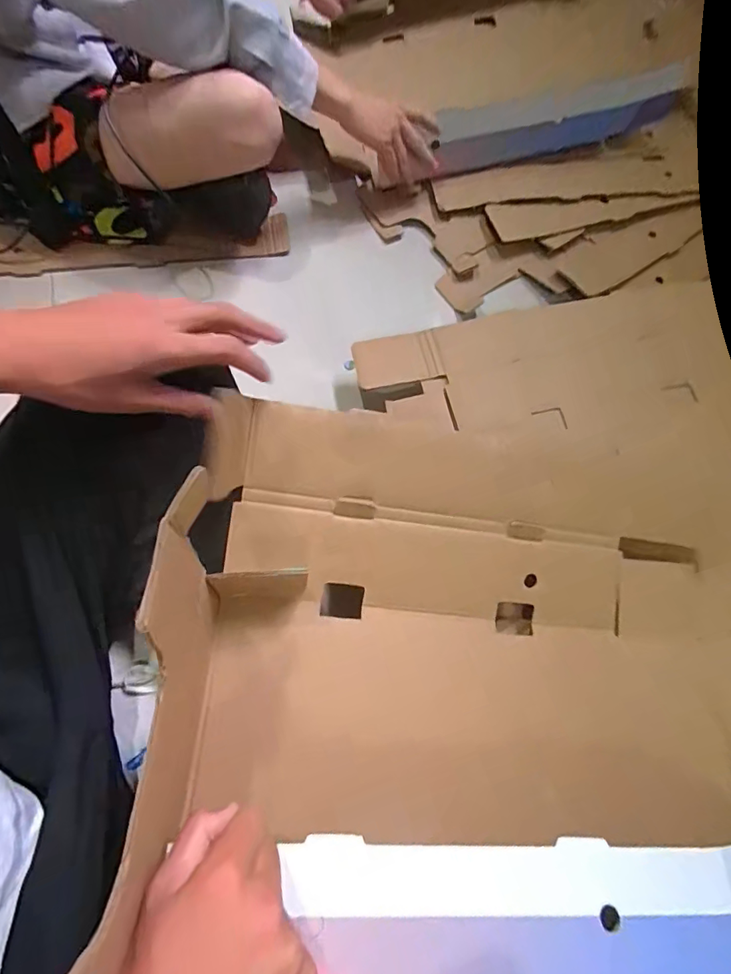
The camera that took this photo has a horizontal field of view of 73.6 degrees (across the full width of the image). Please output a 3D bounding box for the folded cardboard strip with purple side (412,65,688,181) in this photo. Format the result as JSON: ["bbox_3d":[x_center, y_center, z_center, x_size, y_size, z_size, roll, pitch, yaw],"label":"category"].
[{"bbox_3d":[0.321,-0.608,0.816,0.421,0.085,0.029,-14,32,-4],"label":"folded cardboard strip with purple side"}]

